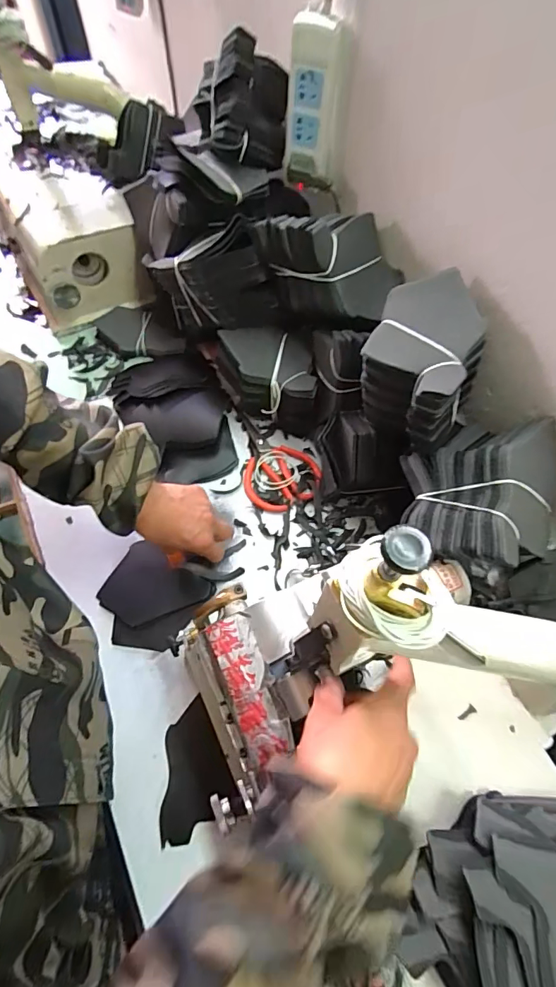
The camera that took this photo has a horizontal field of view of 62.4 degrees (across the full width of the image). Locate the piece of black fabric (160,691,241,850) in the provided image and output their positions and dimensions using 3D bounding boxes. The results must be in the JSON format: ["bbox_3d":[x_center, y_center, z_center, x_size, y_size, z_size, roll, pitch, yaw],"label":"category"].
[{"bbox_3d":[-0.095,0.286,0.476,0.083,0.008,0.106,-30,61,-5],"label":"piece of black fabric"}]

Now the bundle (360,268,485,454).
[{"bbox_3d":[0.149,-0.135,0.495,0.111,0.114,0.148,23,65,13],"label":"bundle"}]

